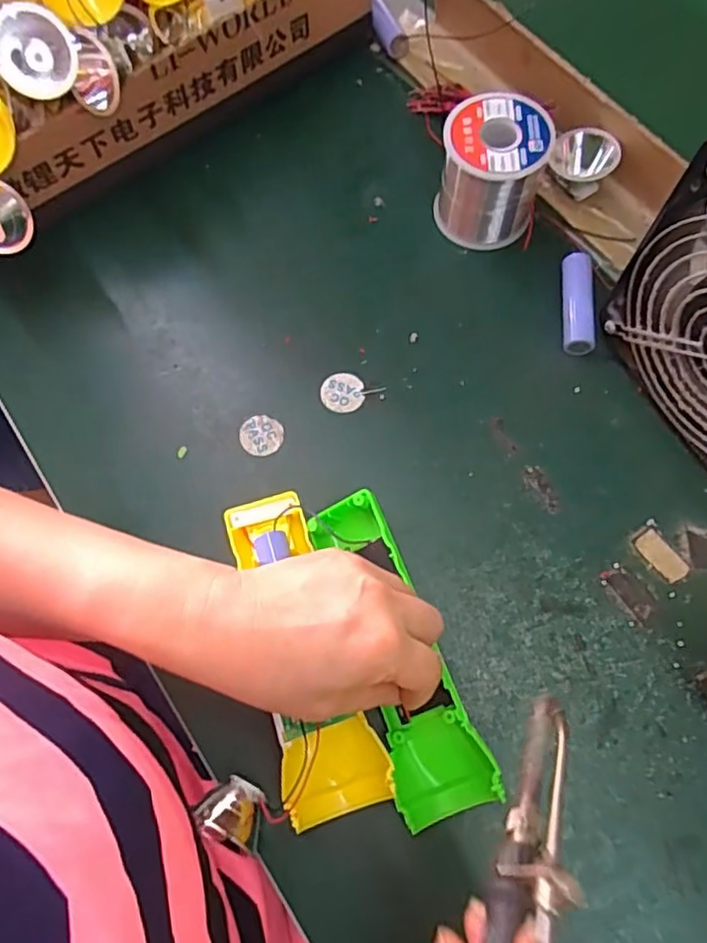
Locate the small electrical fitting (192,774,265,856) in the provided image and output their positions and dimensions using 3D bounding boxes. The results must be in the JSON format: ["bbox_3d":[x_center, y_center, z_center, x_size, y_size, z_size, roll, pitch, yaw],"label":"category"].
[{"bbox_3d":[-0.056,0.158,0.291,0.031,0.019,0.023,24,72,11],"label":"small electrical fitting"}]

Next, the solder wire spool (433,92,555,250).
[{"bbox_3d":[0.089,-0.193,0.407,0.063,0.066,0.059,-1,70,2],"label":"solder wire spool"}]

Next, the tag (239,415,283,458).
[{"bbox_3d":[-0.057,-0.022,0.383,0.026,0.004,0.025,-1,70,2],"label":"tag"}]

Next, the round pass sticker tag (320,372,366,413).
[{"bbox_3d":[-0.007,-0.050,0.392,0.026,0.004,0.025,-1,70,2],"label":"round pass sticker tag"}]

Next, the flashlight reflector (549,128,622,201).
[{"bbox_3d":[0.154,-0.207,0.422,0.040,0.038,0.032,18,71,8],"label":"flashlight reflector"}]

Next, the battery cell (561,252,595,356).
[{"bbox_3d":[0.142,-0.106,0.396,0.019,0.018,0.066,5,70,4],"label":"battery cell"}]

